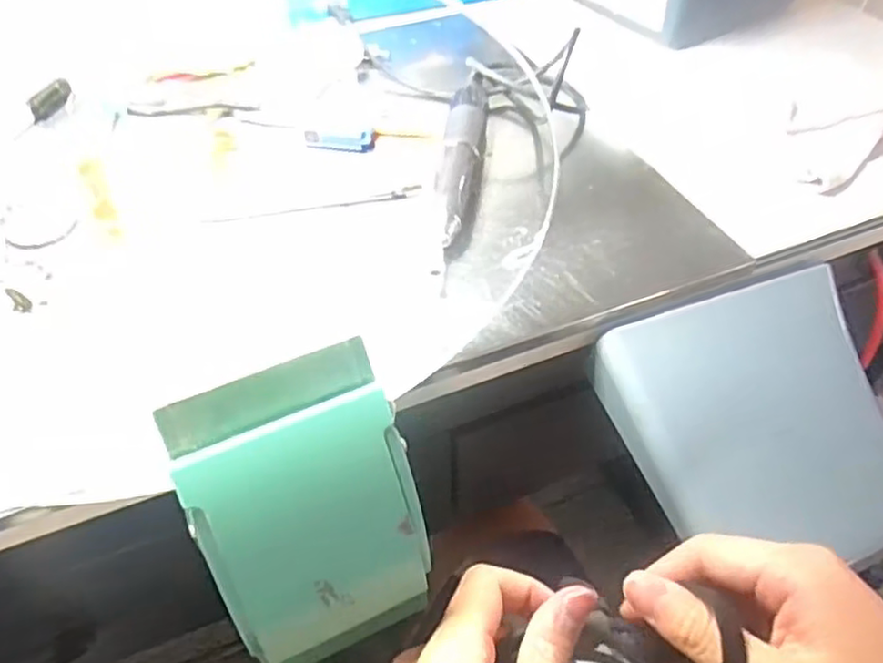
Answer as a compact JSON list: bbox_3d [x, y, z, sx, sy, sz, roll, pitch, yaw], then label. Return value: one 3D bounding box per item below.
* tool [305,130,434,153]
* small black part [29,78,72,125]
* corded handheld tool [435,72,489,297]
[{"bbox_3d":[-0.048,-0.128,0.449,0.081,0.010,0.014,-5,47,-7],"label":"tool"},{"bbox_3d":[-0.273,-0.164,0.478,0.015,0.013,0.046,1,47,-1],"label":"small black part"},{"bbox_3d":[0.012,-0.105,0.411,0.025,0.028,0.208,5,47,3],"label":"corded handheld tool"}]

